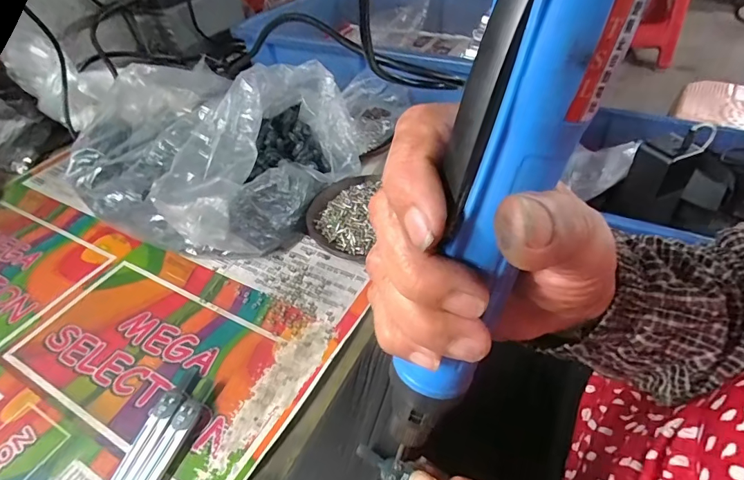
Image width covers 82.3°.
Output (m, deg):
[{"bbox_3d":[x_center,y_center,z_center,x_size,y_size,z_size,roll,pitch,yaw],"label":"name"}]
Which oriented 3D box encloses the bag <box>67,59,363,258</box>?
[{"bbox_3d":[-0.166,-0.102,0.442,0.274,0.092,0.228,19,48,23],"label":"bag"}]

